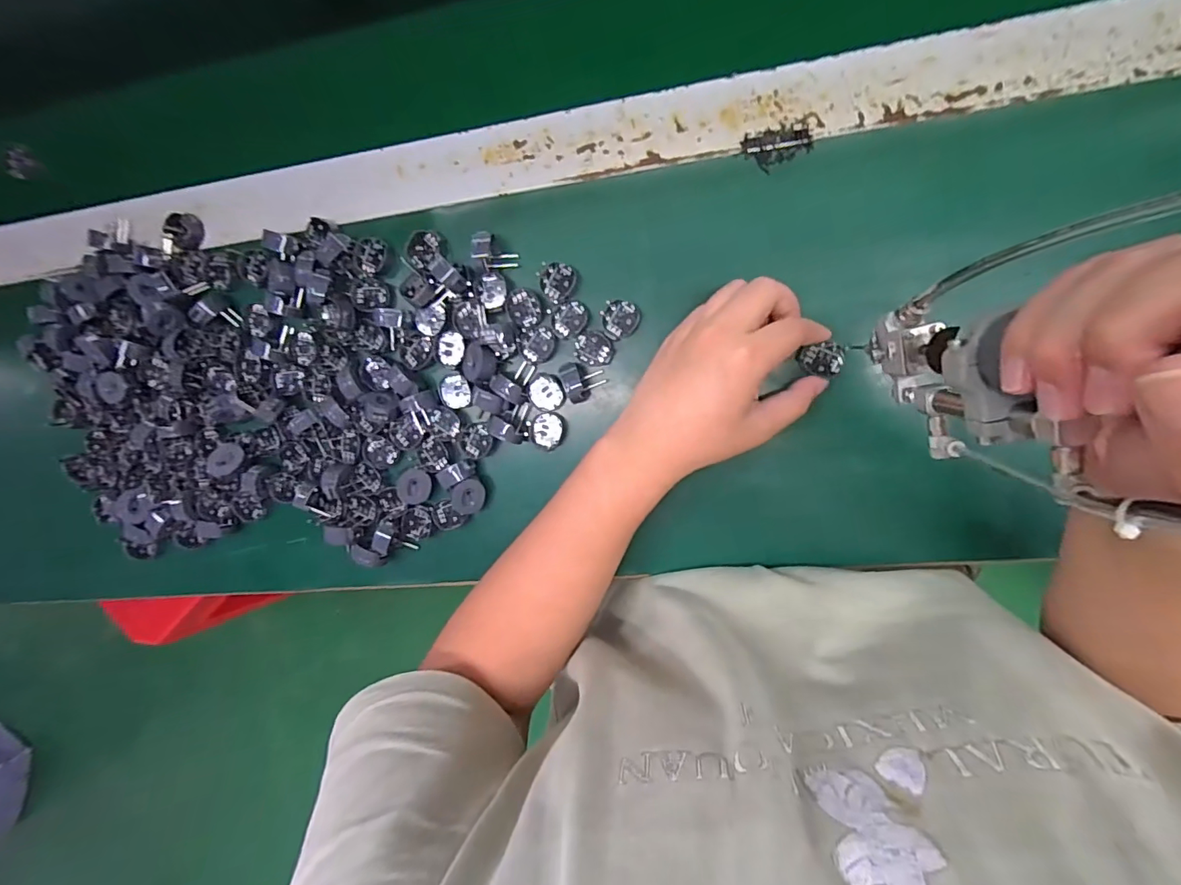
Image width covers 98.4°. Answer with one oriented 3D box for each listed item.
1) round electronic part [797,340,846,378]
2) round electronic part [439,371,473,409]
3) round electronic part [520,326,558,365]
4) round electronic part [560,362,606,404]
[{"bbox_3d":[0.159,-0.057,0.349,0.030,0.005,0.023,-1,95,8],"label":"round electronic part"},{"bbox_3d":[-0.104,-0.040,0.393,0.026,0.007,0.028,1,97,9],"label":"round electronic part"},{"bbox_3d":[-0.039,-0.072,0.379,0.027,0.006,0.025,1,97,9],"label":"round electronic part"},{"bbox_3d":[-0.005,-0.045,0.374,0.027,0.020,0.028,-16,94,11],"label":"round electronic part"}]

